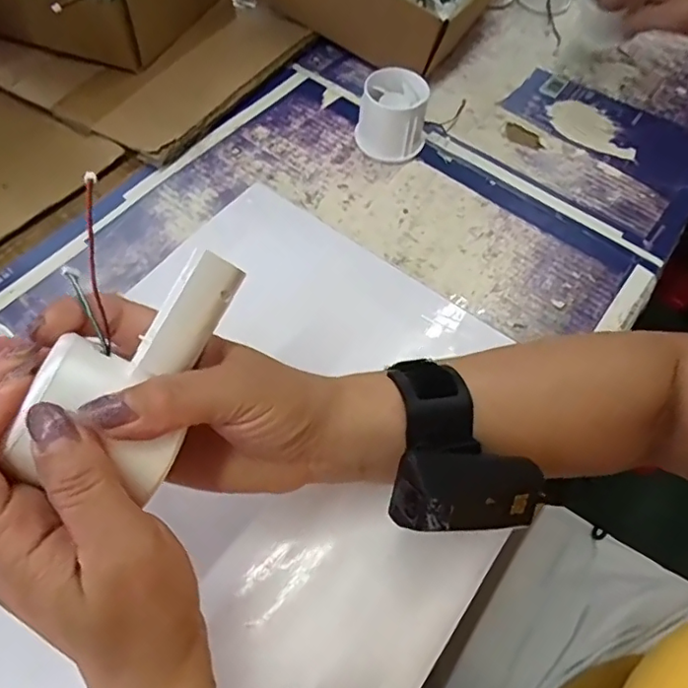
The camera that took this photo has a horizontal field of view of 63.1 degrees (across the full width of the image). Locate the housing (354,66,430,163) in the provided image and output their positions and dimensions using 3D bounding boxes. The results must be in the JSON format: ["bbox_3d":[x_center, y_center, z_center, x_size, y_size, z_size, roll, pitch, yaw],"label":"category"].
[{"bbox_3d":[0.040,-0.185,0.458,0.056,0.053,0.051,9,59,2],"label":"housing"}]

